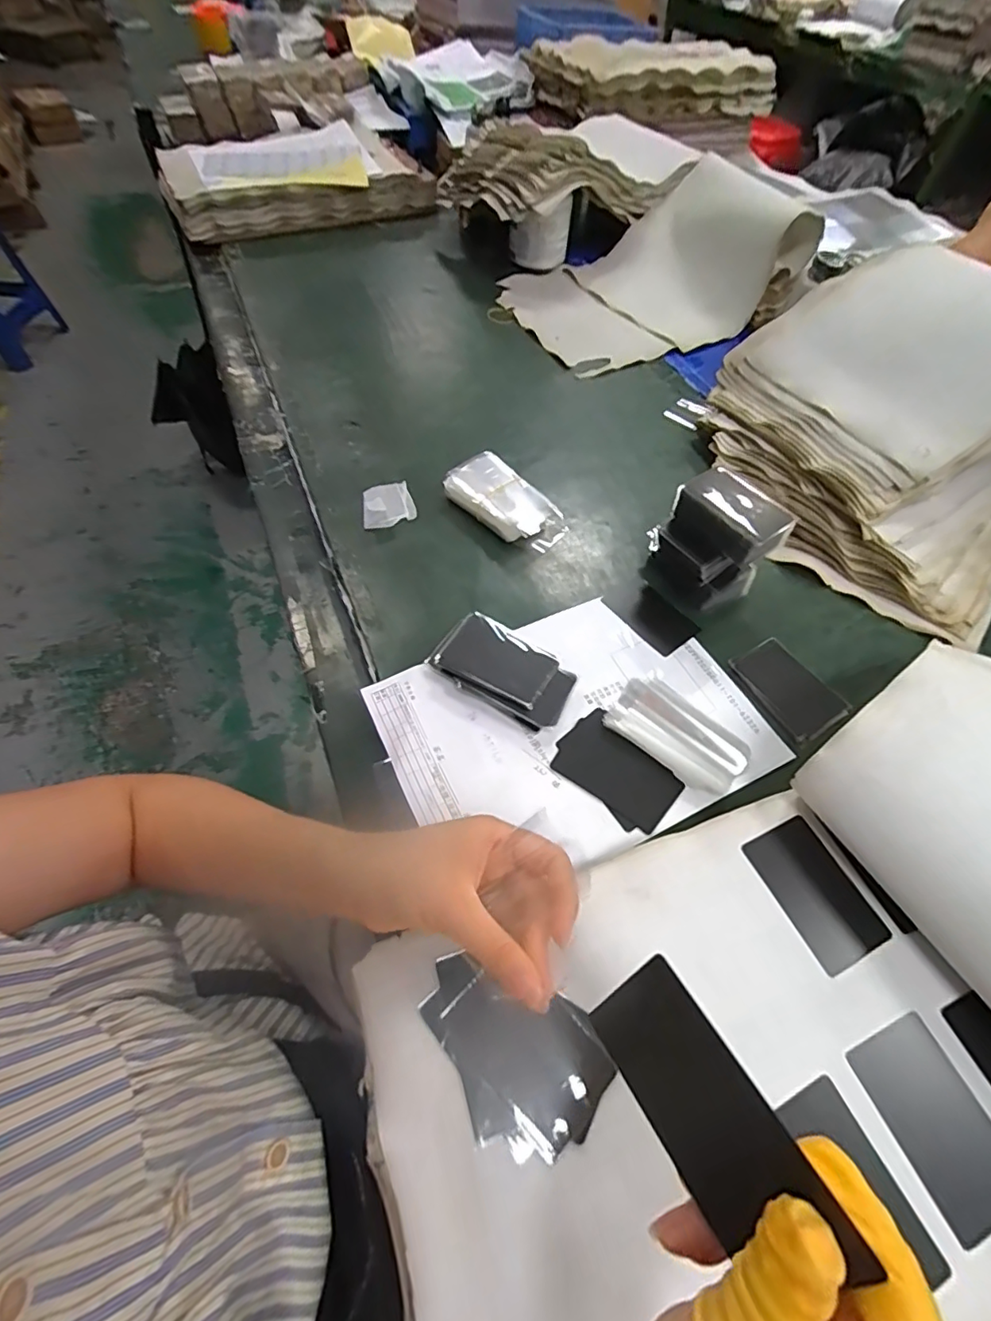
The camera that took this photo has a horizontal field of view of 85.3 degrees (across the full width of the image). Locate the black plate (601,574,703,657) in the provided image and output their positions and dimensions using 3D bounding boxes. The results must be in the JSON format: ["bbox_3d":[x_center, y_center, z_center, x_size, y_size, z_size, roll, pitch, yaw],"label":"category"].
[{"bbox_3d":[0.147,-0.045,0.514,0.051,0.004,0.087,-33,65,-22],"label":"black plate"}]

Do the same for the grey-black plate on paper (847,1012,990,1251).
[{"bbox_3d":[0.239,0.247,0.290,0.054,0.004,0.085,-19,61,-13],"label":"grey-black plate on paper"}]

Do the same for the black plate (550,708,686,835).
[{"bbox_3d":[0.095,0.087,0.424,0.094,0.004,0.061,40,63,20],"label":"black plate"}]

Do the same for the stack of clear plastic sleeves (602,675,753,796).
[{"bbox_3d":[0.152,0.058,0.442,0.109,0.005,0.070,35,62,18],"label":"stack of clear plastic sleeves"}]

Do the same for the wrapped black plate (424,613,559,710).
[{"bbox_3d":[0.000,-0.002,0.452,0.096,0.009,0.059,28,66,14],"label":"wrapped black plate"}]

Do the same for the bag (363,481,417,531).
[{"bbox_3d":[-0.116,-0.170,0.570,0.055,0.022,0.064,-14,59,-12],"label":"bag"}]

